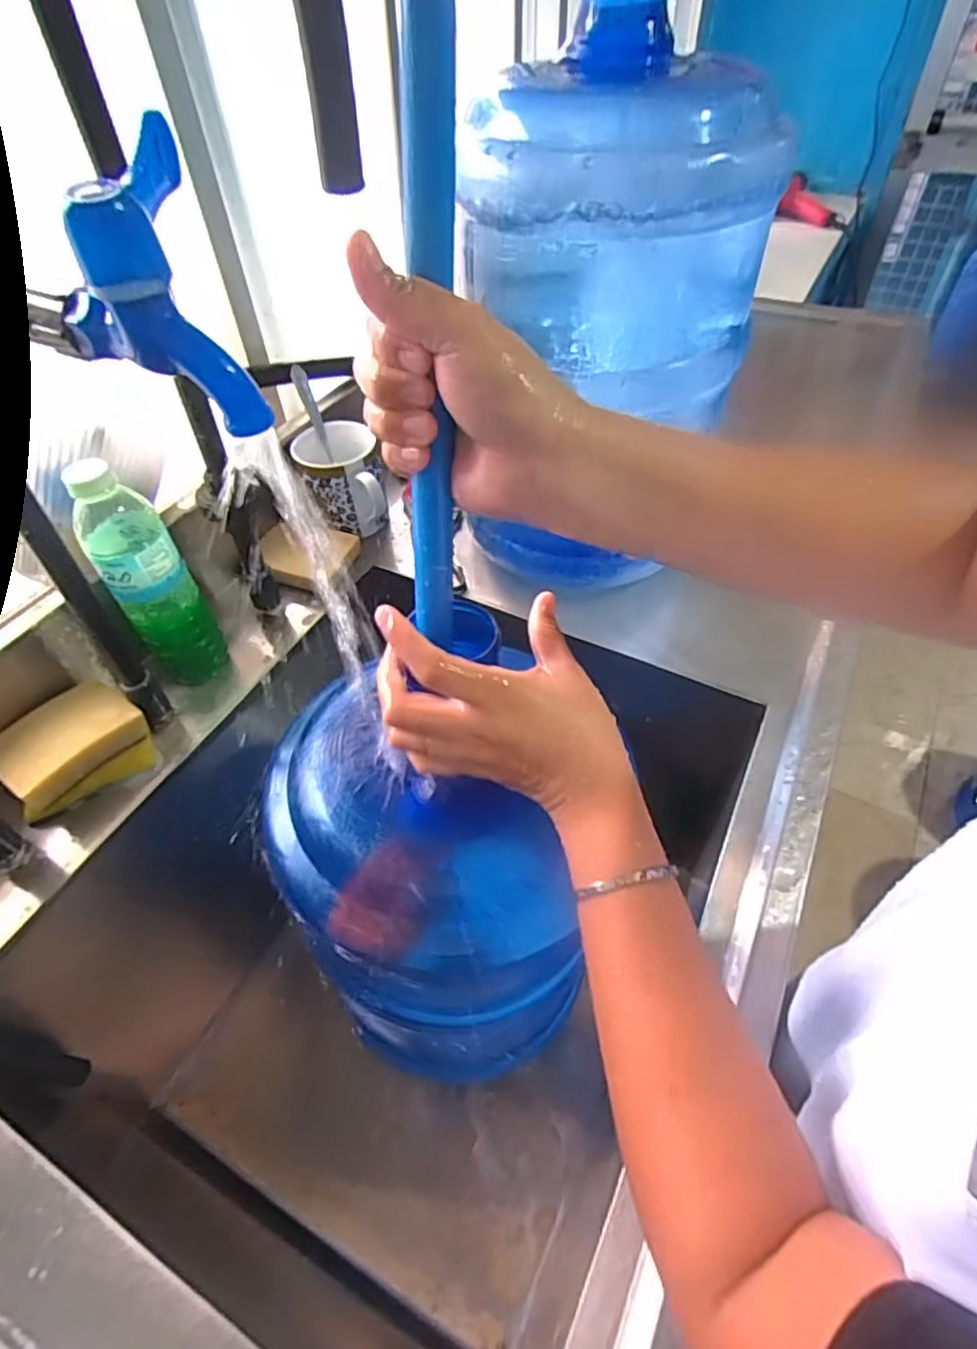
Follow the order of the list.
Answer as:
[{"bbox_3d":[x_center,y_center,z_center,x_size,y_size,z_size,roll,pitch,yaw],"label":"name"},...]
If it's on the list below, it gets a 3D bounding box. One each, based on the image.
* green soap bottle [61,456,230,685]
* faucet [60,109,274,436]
[{"bbox_3d":[-0.283,-0.077,0.532,0.069,0.204,0.058,-33,55,-23],"label":"green soap bottle"},{"bbox_3d":[-0.129,-0.144,0.244,0.060,0.105,0.046,-28,35,-21],"label":"faucet"}]

